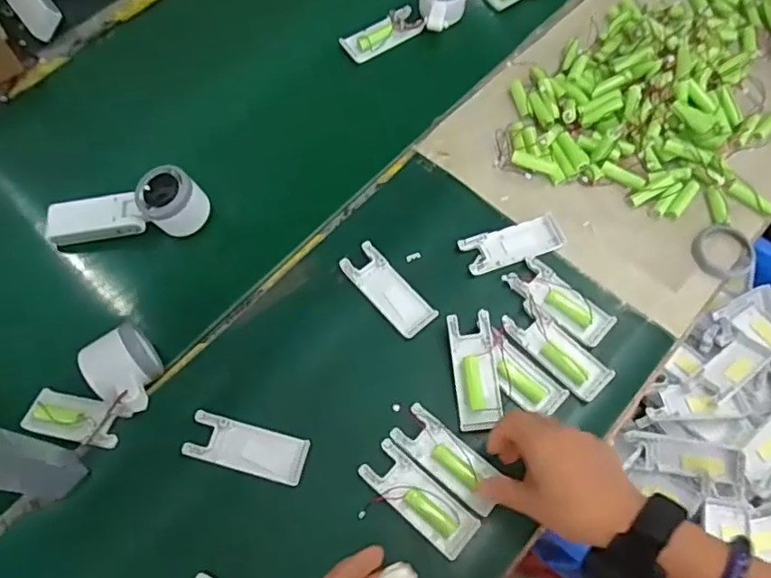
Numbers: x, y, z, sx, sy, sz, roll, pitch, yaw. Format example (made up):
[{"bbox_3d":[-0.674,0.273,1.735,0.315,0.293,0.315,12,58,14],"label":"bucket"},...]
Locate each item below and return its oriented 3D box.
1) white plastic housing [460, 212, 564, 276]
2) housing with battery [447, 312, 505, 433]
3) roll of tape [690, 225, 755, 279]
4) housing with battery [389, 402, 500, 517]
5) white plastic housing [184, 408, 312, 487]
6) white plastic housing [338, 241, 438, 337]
[{"bbox_3d":[0.131,-0.047,0.609,0.103,0.006,0.042,-19,68,-9],"label":"white plastic housing"},{"bbox_3d":[0.084,0.075,0.546,0.040,0.022,0.103,-5,66,-3],"label":"housing with battery"},{"bbox_3d":[0.349,-0.039,0.610,0.060,0.013,0.061,0,66,-1],"label":"roll of tape"},{"bbox_3d":[0.056,0.147,0.516,0.104,0.012,0.042,42,72,18],"label":"housing with battery"},{"bbox_3d":[-0.123,0.141,0.526,0.105,0.004,0.041,14,66,5],"label":"white plastic housing"},{"bbox_3d":[0.003,0.000,0.590,0.042,0.007,0.105,-39,72,-16],"label":"white plastic housing"}]

